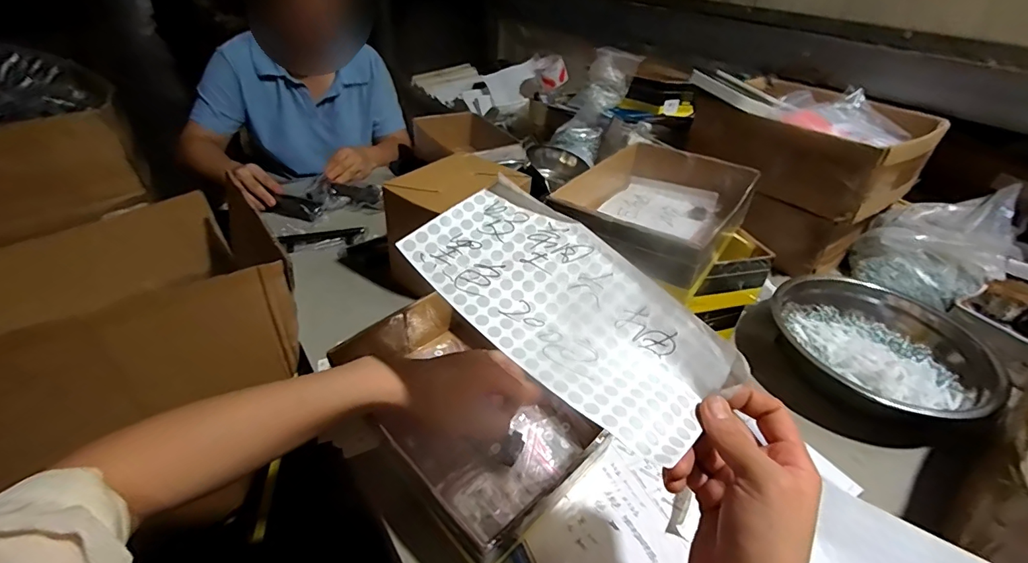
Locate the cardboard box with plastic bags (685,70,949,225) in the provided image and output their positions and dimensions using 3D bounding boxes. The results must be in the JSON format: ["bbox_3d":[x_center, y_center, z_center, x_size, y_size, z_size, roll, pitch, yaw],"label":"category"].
[{"bbox_3d":[0.491,-0.245,0.779,0.253,0.132,0.319,-21,43,-30],"label":"cardboard box with plastic bags"}]

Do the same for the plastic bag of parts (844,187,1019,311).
[{"bbox_3d":[0.669,-0.063,0.729,0.184,0.136,0.178,-23,44,-32],"label":"plastic bag of parts"}]

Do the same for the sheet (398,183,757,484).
[{"bbox_3d":[0.037,0.013,0.333,0.119,0.029,0.233,-38,66,-24],"label":"sheet"}]

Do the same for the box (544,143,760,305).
[{"bbox_3d":[0.172,-0.092,0.562,0.172,0.069,0.260,25,41,26],"label":"box"}]

